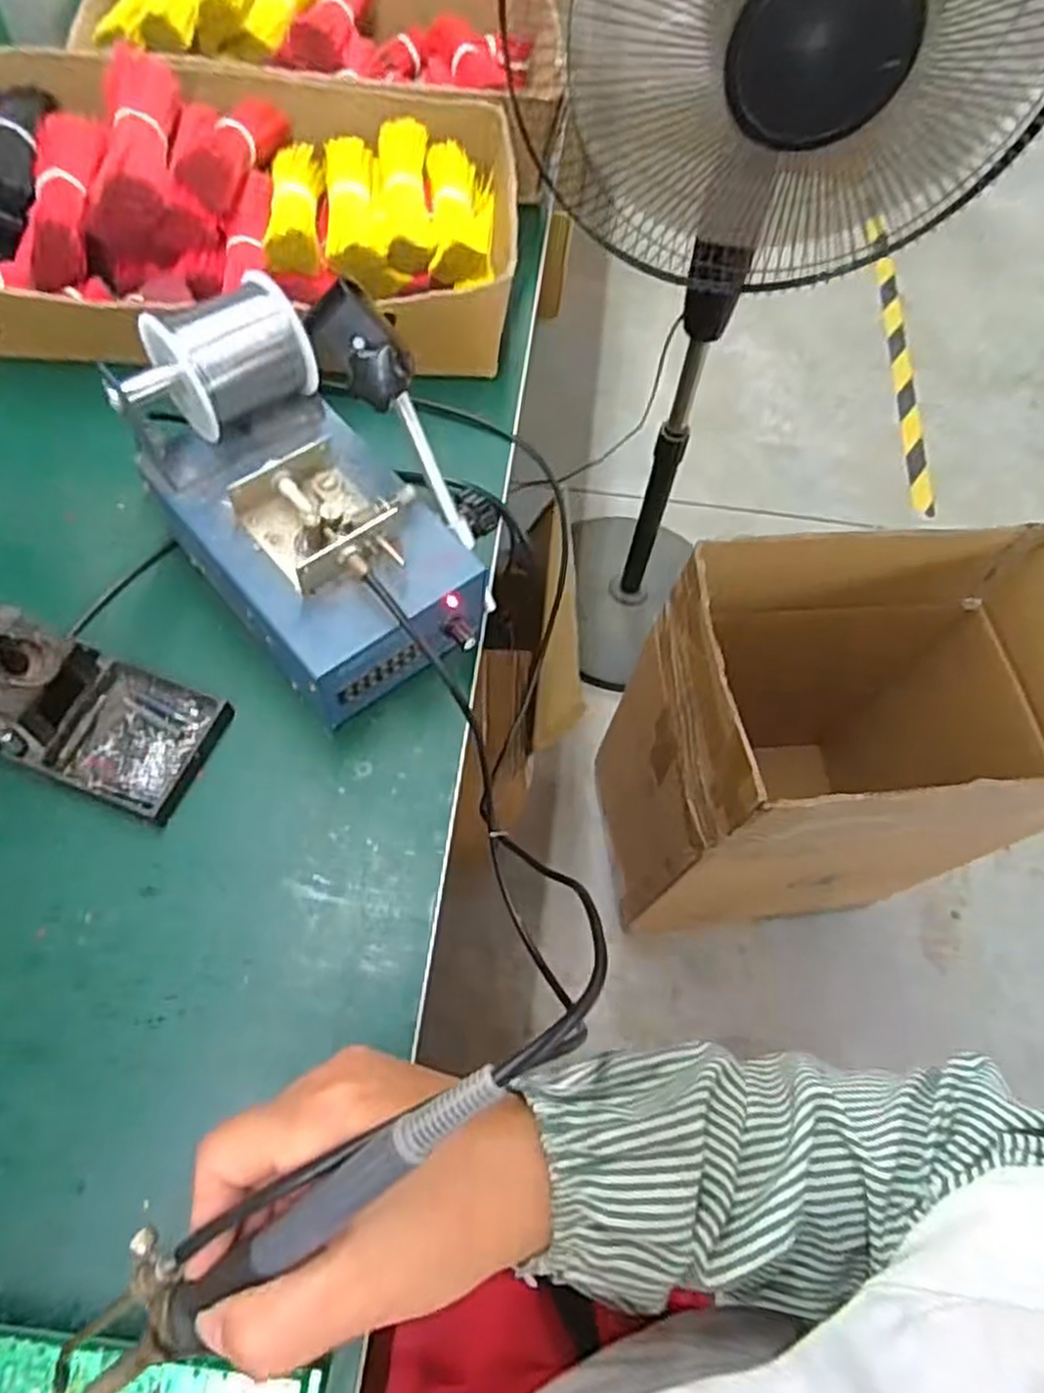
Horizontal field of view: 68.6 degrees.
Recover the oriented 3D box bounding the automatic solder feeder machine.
[{"bbox_3d":[-0.115,-0.112,0.421,0.135,0.129,0.208,-38,73,-22],"label":"automatic solder feeder machine"}]

